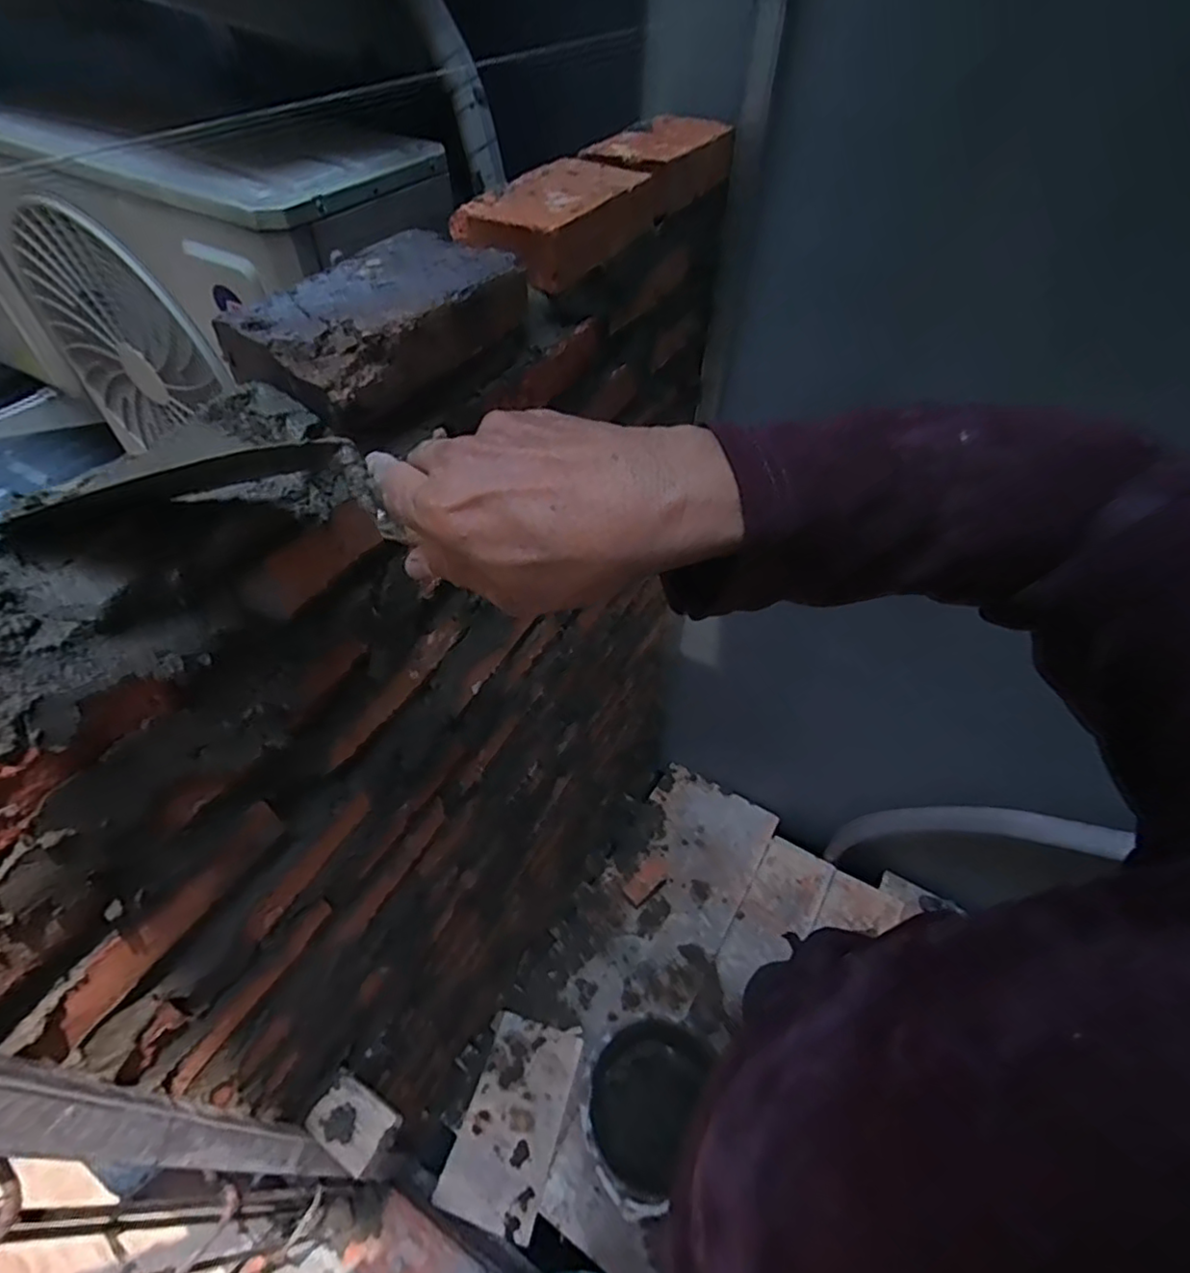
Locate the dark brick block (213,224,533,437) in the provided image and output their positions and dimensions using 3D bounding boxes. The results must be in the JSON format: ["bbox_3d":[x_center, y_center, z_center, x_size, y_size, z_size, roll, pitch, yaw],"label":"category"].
[{"bbox_3d":[-0.133,-0.208,0.413,0.092,0.049,0.183,24,52,19],"label":"dark brick block"}]

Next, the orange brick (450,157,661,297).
[{"bbox_3d":[-0.029,-0.359,0.541,0.102,0.047,0.210,20,51,16],"label":"orange brick"}]

